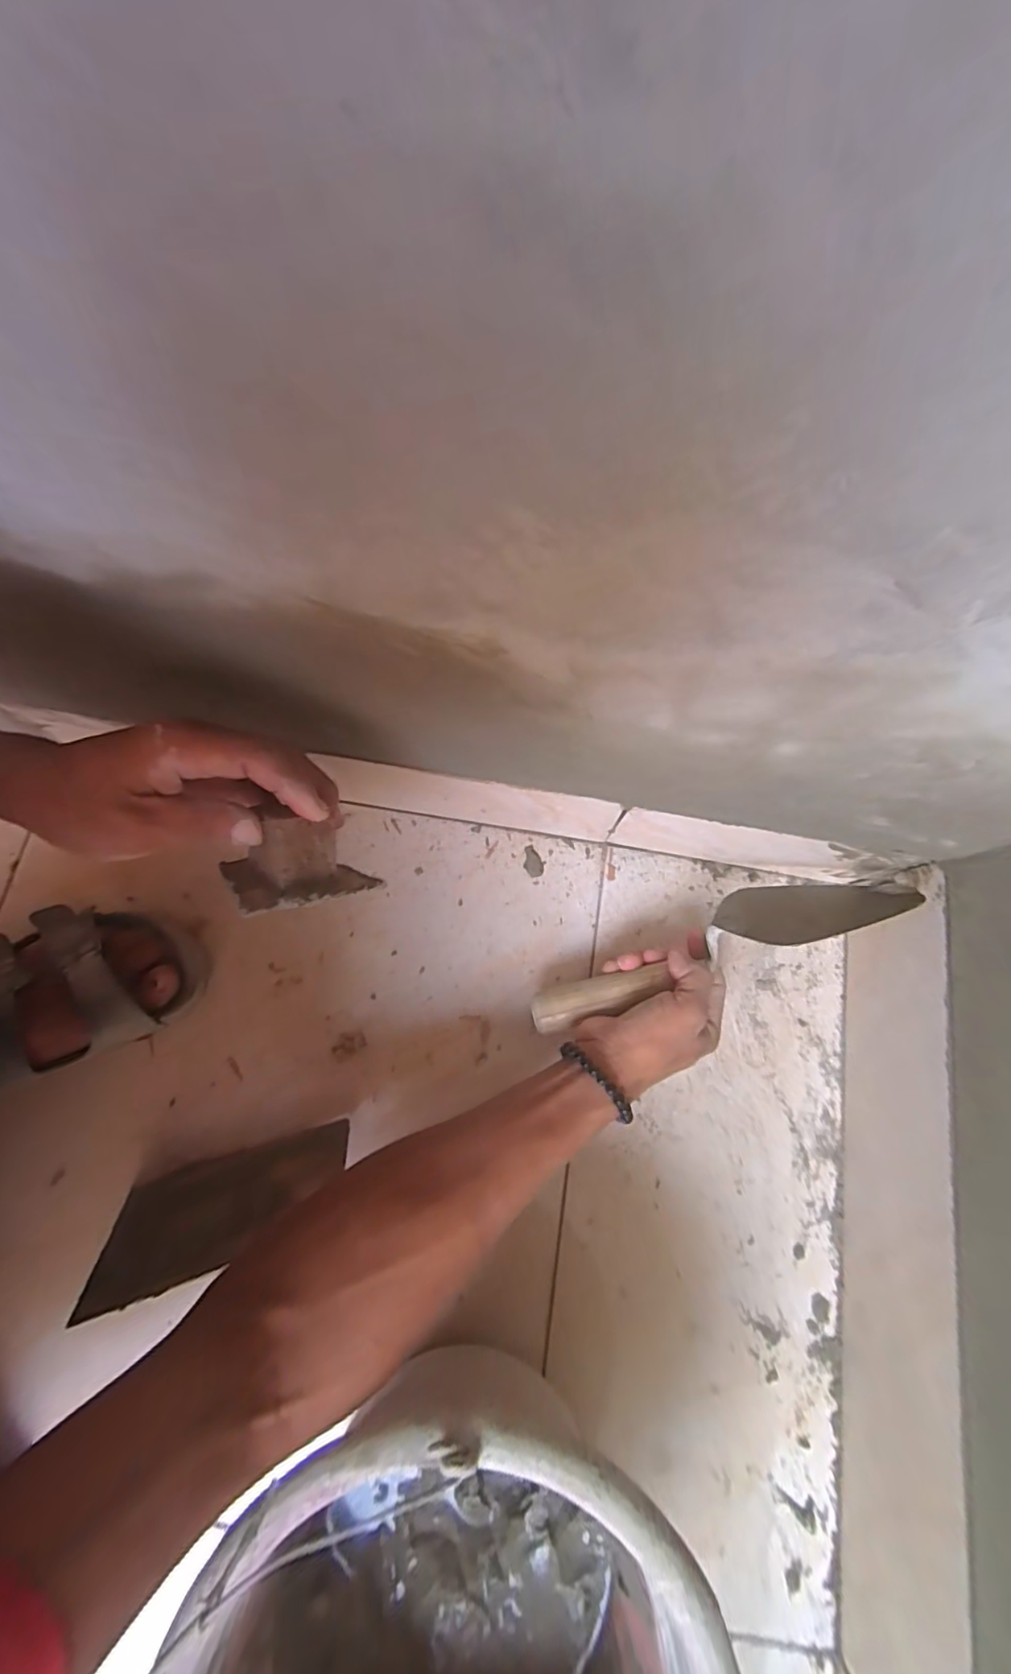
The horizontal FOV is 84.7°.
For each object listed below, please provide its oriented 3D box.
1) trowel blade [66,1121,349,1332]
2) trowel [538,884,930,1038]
[{"bbox_3d":[-0.190,0.251,0.377,0.162,0.089,0.004,-17,111,-4],"label":"trowel blade"},{"bbox_3d":[0.145,0.079,0.397,0.269,0.072,0.048,-24,76,4],"label":"trowel"}]

